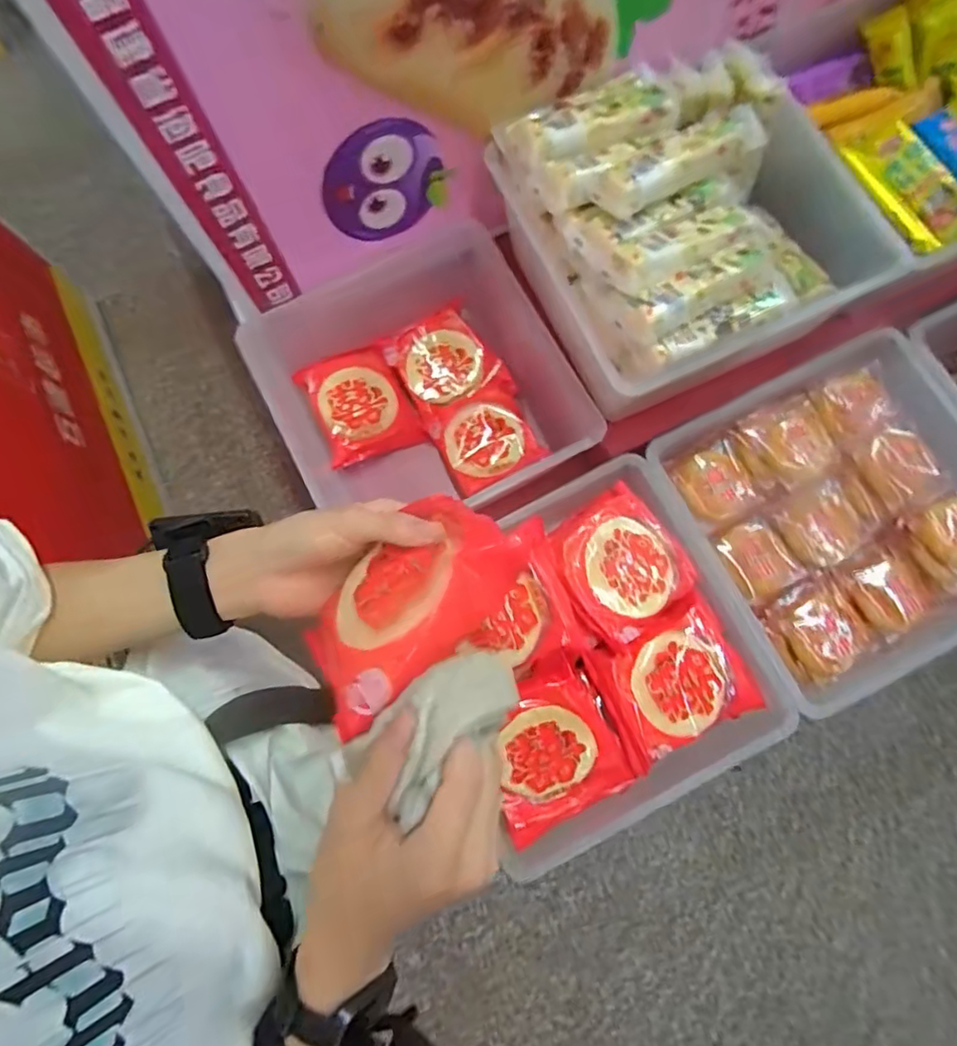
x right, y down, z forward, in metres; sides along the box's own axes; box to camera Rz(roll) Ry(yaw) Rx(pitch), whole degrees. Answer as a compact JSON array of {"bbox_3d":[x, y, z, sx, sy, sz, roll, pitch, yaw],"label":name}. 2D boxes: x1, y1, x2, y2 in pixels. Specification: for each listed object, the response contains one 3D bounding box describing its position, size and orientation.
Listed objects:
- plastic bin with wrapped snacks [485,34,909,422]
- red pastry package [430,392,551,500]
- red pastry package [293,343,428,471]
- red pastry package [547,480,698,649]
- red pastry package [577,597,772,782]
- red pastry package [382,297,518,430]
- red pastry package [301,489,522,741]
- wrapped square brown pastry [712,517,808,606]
[{"bbox_3d":[0.207,-0.290,0.574,0.299,0.159,0.279,-27,78,-3],"label":"plastic bin with wrapped snacks"},{"bbox_3d":[0.007,-0.102,0.727,0.111,0.031,0.109,-27,79,-6],"label":"red pastry package"},{"bbox_3d":[-0.145,-0.147,0.742,0.115,0.035,0.137,-24,79,-5],"label":"red pastry package"},{"bbox_3d":[0.136,0.039,0.566,0.113,0.038,0.124,-36,80,-7],"label":"red pastry package"},{"bbox_3d":[0.181,0.150,0.559,0.133,0.021,0.110,-24,79,-5],"label":"red pastry package"},{"bbox_3d":[-0.038,-0.198,0.758,0.124,0.038,0.130,-27,79,-6],"label":"red pastry package"},{"bbox_3d":[-0.044,0.043,0.334,0.125,0.028,0.094,-48,41,-7],"label":"red pastry package"},{"bbox_3d":[0.281,0.039,0.608,0.073,0.028,0.078,-24,79,-5],"label":"wrapped square brown pastry"}]

